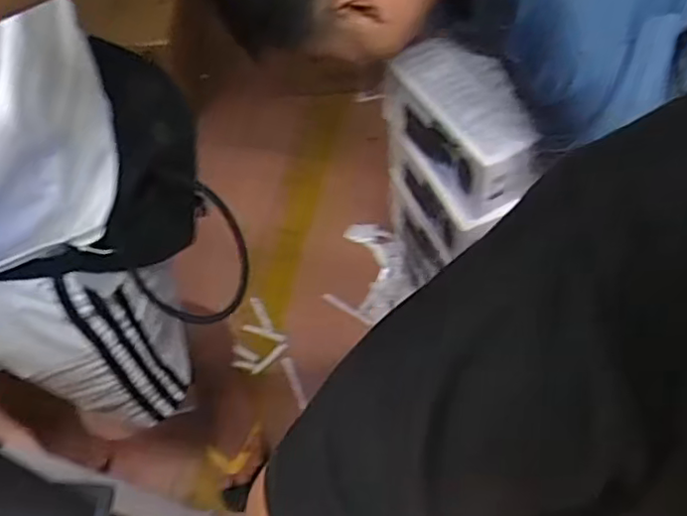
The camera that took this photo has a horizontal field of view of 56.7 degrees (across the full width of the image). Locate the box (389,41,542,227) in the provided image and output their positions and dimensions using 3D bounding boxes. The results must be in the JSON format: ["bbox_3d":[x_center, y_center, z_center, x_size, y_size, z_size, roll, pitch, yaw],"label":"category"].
[{"bbox_3d":[0.164,-0.178,0.879,0.114,0.128,0.227,-25,60,-13],"label":"box"}]

